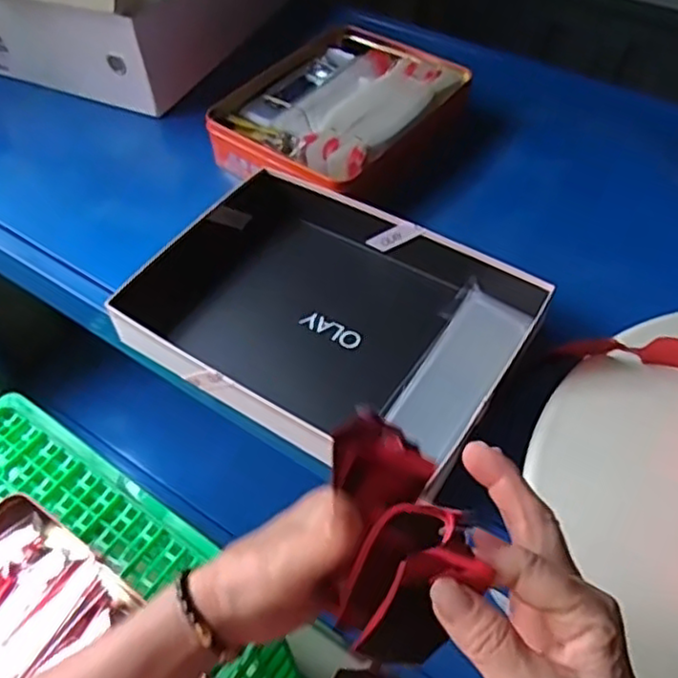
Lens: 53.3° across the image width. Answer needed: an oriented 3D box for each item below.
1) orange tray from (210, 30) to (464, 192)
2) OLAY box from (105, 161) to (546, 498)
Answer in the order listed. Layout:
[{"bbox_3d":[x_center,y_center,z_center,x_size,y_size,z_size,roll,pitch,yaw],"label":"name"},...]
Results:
[{"bbox_3d":[0.007,-0.258,0.745,0.225,0.049,0.270,30,59,23],"label":"orange tray"},{"bbox_3d":[0.001,-0.019,0.597,0.310,0.084,0.251,27,58,22],"label":"OLAY box"}]

